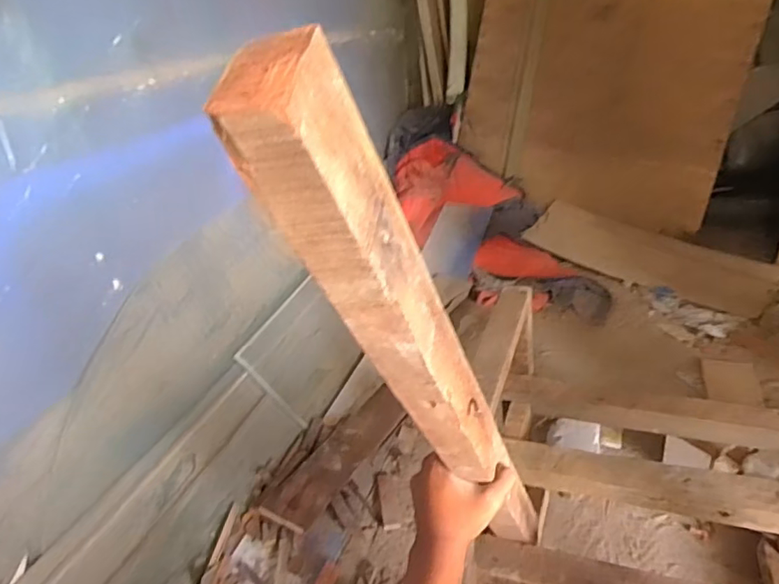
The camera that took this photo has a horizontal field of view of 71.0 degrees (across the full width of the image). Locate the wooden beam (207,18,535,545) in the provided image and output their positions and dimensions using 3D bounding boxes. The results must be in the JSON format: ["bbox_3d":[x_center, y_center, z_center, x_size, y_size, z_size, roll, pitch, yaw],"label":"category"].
[{"bbox_3d":[0.050,0.083,0.447,0.035,0.606,0.068,12,59,31],"label":"wooden beam"}]

